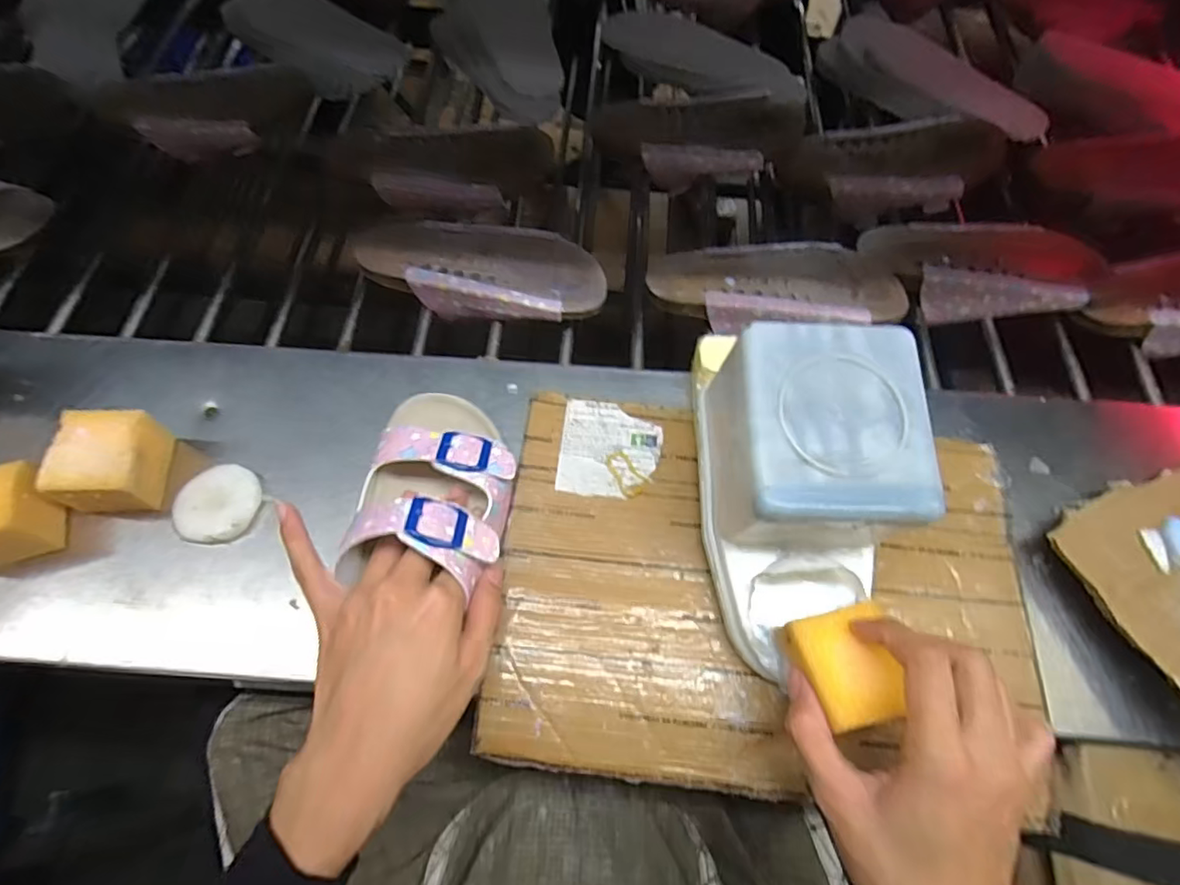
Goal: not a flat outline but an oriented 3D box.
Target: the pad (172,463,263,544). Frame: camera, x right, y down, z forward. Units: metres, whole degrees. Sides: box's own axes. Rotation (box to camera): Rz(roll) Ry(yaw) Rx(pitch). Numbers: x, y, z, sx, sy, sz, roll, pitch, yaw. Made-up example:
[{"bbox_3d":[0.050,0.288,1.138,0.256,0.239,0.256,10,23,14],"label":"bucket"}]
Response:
[{"bbox_3d":[-0.250,0.042,0.386,0.048,0.013,0.054,41,72,15],"label":"pad"}]

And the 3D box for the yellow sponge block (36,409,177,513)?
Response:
[{"bbox_3d":[-0.314,0.015,0.376,0.054,0.049,0.061,-3,65,-2],"label":"yellow sponge block"}]

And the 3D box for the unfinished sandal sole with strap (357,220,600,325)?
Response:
[{"bbox_3d":[-0.096,-0.151,0.509,0.214,0.031,0.092,6,67,2],"label":"unfinished sandal sole with strap"}]

